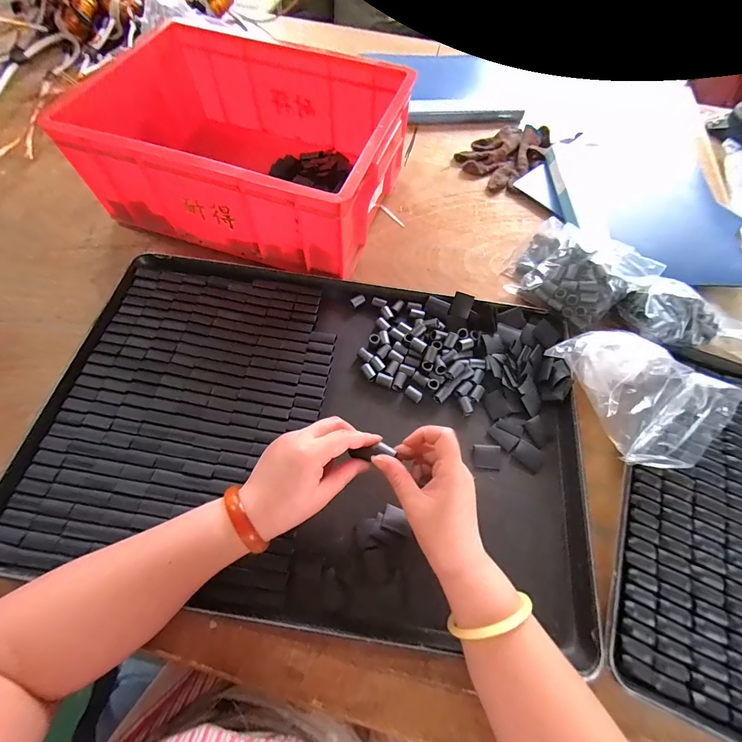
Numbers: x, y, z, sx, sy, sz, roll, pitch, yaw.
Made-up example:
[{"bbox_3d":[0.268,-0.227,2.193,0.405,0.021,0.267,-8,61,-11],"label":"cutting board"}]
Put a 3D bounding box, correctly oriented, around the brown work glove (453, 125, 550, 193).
[{"bbox_3d":[0.250,-0.401,0.664,0.124,0.028,0.183,42,69,17],"label":"brown work glove"}]

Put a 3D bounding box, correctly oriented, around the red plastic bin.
[{"bbox_3d":[-0.173,-0.334,0.549,0.422,0.161,0.306,17,64,6],"label":"red plastic bin"}]

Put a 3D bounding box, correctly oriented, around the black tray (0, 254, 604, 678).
[{"bbox_3d":[-0.055,0.053,0.409,0.583,0.025,0.387,8,64,2],"label":"black tray"}]

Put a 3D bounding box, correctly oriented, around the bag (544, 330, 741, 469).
[{"bbox_3d":[0.302,0.021,0.407,0.108,0.068,0.171,-17,66,-10],"label":"bag"}]

